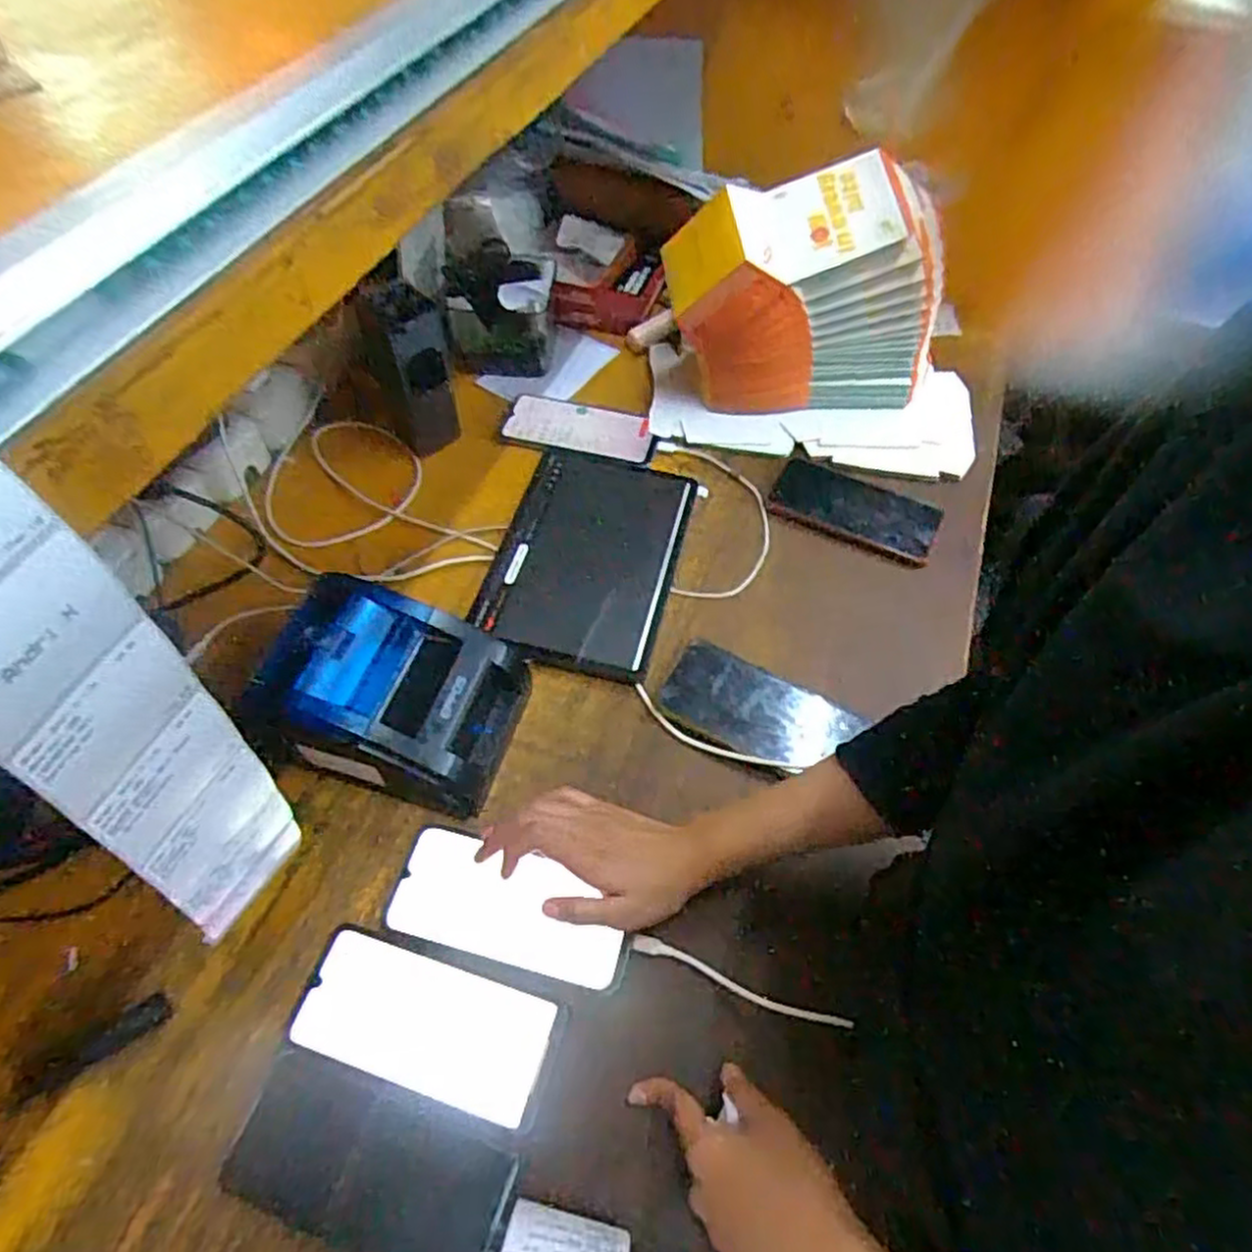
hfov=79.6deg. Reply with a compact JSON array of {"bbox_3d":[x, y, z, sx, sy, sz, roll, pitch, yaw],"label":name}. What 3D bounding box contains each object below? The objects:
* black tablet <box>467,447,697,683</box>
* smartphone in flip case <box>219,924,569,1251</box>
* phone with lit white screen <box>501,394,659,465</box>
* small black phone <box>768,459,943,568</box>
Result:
[{"bbox_3d":[-0.036,-0.074,0.703,0.168,0.017,0.250,11,56,6],"label":"black tablet"},{"bbox_3d":[-0.139,0.286,0.466,0.164,0.008,0.156,16,57,9],"label":"smartphone in flip case"},{"bbox_3d":[-0.050,-0.213,0.806,0.164,0.012,0.068,12,56,7],"label":"phone with lit white screen"},{"bbox_3d":[0.229,-0.120,0.749,0.160,0.013,0.091,23,58,14],"label":"small black phone"}]

